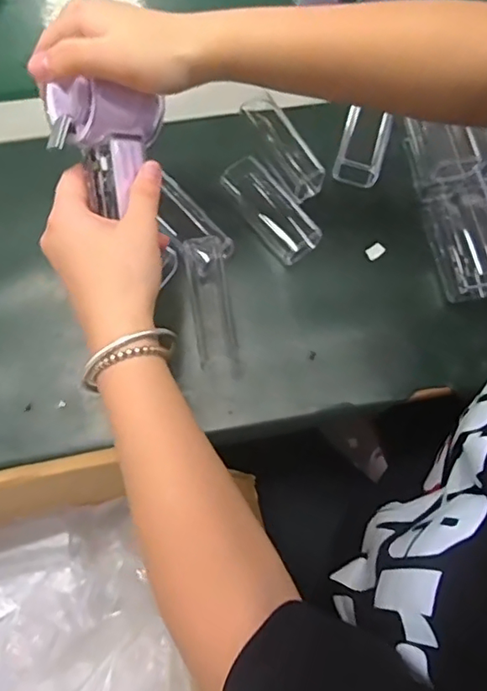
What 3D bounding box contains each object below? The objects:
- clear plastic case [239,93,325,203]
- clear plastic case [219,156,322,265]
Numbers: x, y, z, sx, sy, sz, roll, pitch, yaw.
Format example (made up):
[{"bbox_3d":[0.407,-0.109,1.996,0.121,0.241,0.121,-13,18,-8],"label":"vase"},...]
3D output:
[{"bbox_3d":[0.036,-0.181,0.504,0.030,0.025,0.101,-34,88,-13],"label":"clear plastic case"},{"bbox_3d":[0.024,-0.122,0.496,0.042,0.026,0.101,-37,76,-14],"label":"clear plastic case"}]

